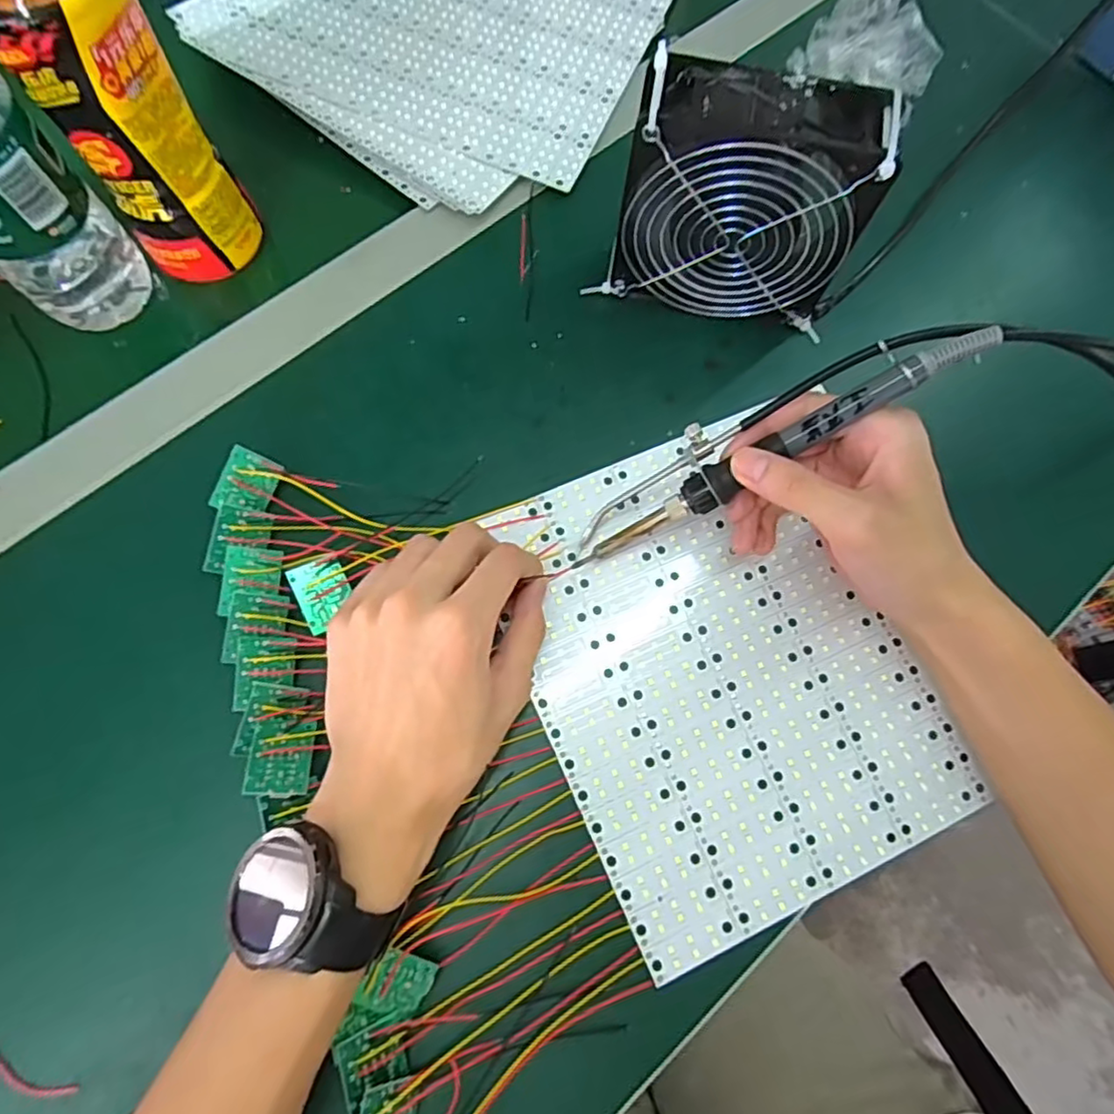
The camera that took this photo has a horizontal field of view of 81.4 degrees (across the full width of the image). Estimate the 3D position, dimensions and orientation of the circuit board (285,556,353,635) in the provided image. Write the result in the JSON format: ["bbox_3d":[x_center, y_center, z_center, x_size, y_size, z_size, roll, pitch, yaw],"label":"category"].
[{"bbox_3d":[-0.117,0.019,0.325,0.027,0.004,0.034,-19,86,-19],"label":"circuit board"}]

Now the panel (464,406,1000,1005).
[{"bbox_3d":[0.080,0.053,0.334,0.181,0.006,0.235,-23,76,-9],"label":"panel"}]

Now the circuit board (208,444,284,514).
[{"bbox_3d":[-0.162,-0.039,0.339,0.027,0.005,0.033,21,87,-17],"label":"circuit board"}]

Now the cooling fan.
[{"bbox_3d":[0.094,-0.180,0.340,0.125,0.120,0.052,6,73,0],"label":"cooling fan"}]

